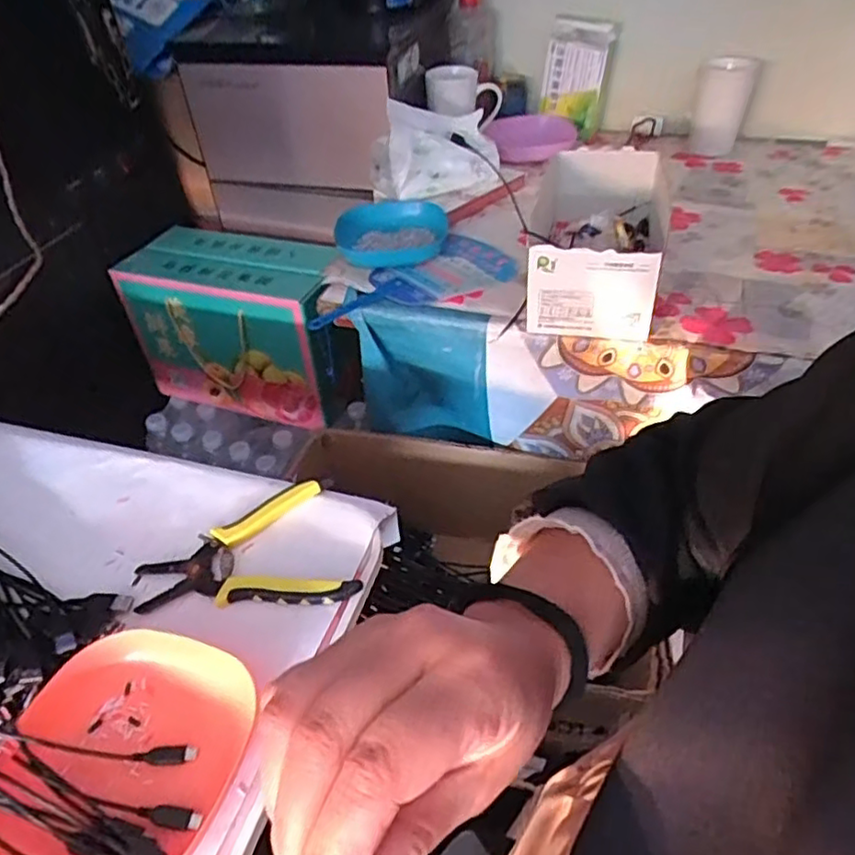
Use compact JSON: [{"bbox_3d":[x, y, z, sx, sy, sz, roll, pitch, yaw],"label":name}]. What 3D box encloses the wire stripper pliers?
[{"bbox_3d":[-0.140,0.103,0.487,0.148,0.011,0.119,-18,45,-15],"label":"wire stripper pliers"}]

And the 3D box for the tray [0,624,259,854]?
[{"bbox_3d":[-0.183,0.191,0.382,0.136,0.031,0.135,11,45,16],"label":"tray"}]

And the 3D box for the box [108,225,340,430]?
[{"bbox_3d":[-0.290,-0.164,1.046,0.331,0.236,0.156,13,45,17],"label":"box"}]

